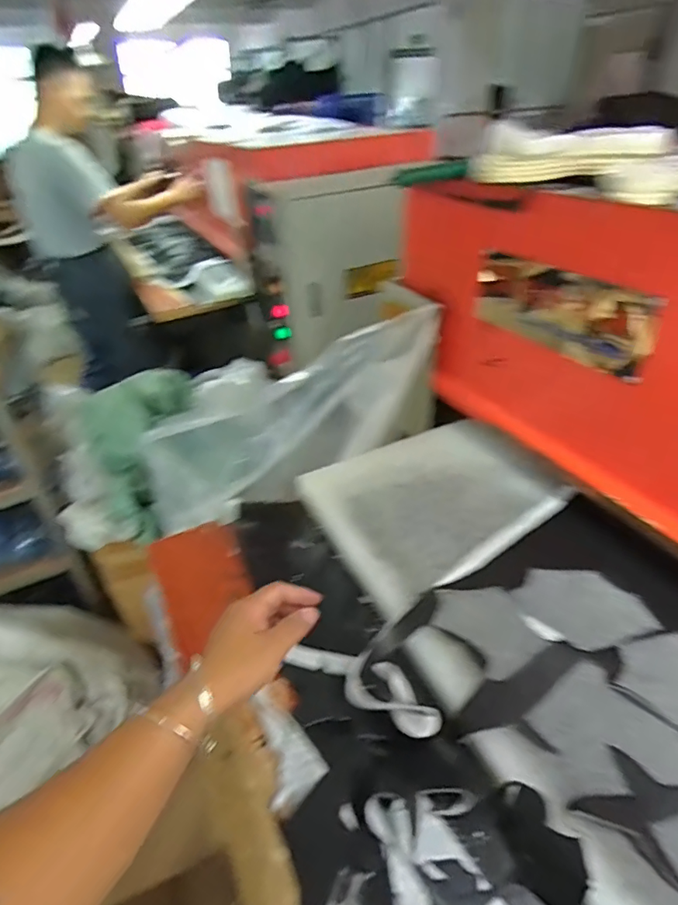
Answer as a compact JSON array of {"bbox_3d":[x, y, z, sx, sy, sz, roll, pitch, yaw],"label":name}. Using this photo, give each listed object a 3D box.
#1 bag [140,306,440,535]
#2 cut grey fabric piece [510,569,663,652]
[{"bbox_3d":[-0.083,-0.053,0.923,0.587,0.234,0.104,-28,38,5],"label":"bag"},{"bbox_3d":[0.283,0.178,0.593,0.134,0.009,0.115,-14,42,-10],"label":"cut grey fabric piece"}]

